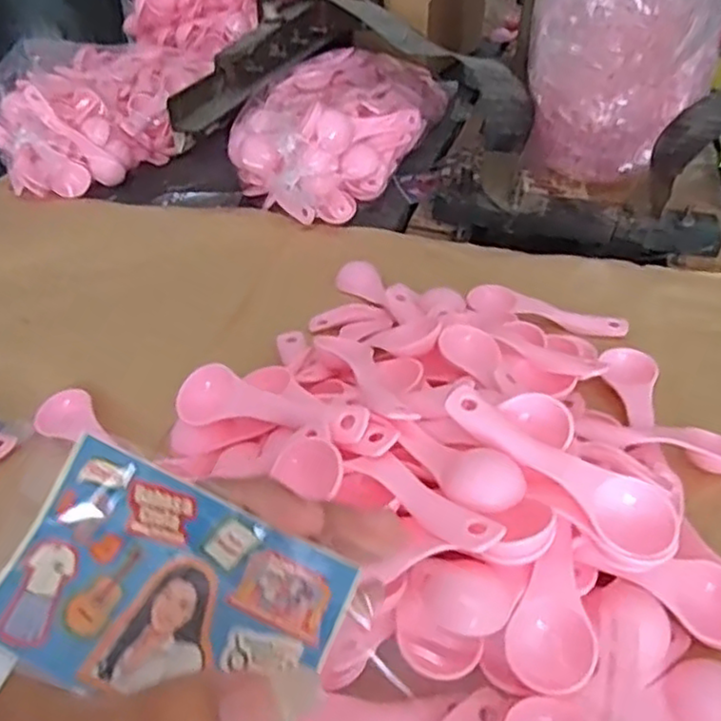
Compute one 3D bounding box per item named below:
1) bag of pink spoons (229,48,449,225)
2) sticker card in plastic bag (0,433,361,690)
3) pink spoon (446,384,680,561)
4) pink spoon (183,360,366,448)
[{"bbox_3d":[-0.016,-0.247,0.696,0.169,0.079,0.285,10,40,15],"label":"bag of pink spoons"},{"bbox_3d":[-0.054,0.065,0.188,0.090,0.007,0.057,25,74,9],"label":"sticker card in plastic bag"},{"bbox_3d":[0.089,0.045,0.307,0.110,0.019,0.031,31,49,34],"label":"pink spoon"},{"bbox_3d":[-0.046,0.025,0.353,0.108,0.024,0.028,14,42,19],"label":"pink spoon"}]

